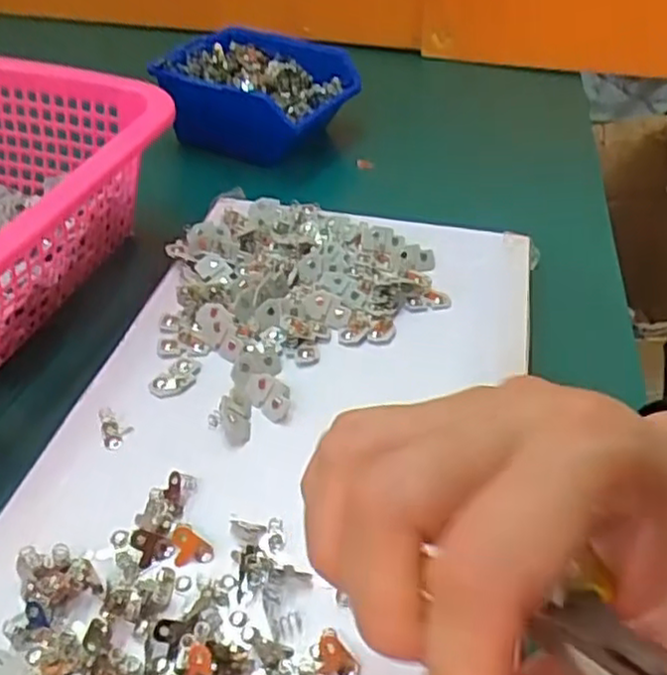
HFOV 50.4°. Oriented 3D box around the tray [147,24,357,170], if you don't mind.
[{"bbox_3d":[-0.057,-0.198,0.583,0.134,0.066,0.126,21,44,21],"label":"tray"}]

